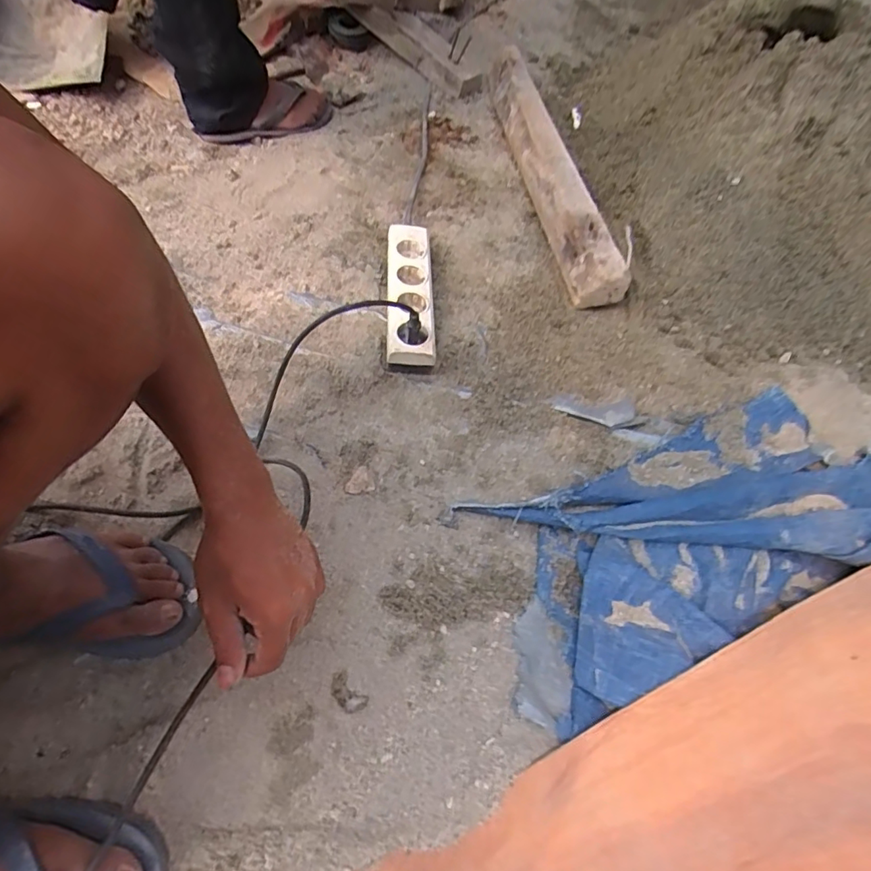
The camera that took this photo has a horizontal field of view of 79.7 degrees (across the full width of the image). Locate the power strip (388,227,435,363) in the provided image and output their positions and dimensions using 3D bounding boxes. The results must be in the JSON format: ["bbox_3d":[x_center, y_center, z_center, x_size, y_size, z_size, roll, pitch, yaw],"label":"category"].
[{"bbox_3d":[-0.036,-0.189,0.693,0.061,0.048,0.237,-1,58,-4],"label":"power strip"}]

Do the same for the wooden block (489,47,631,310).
[{"bbox_3d":[0.176,-0.449,0.847,0.077,0.072,0.610,-5,59,-6],"label":"wooden block"}]

